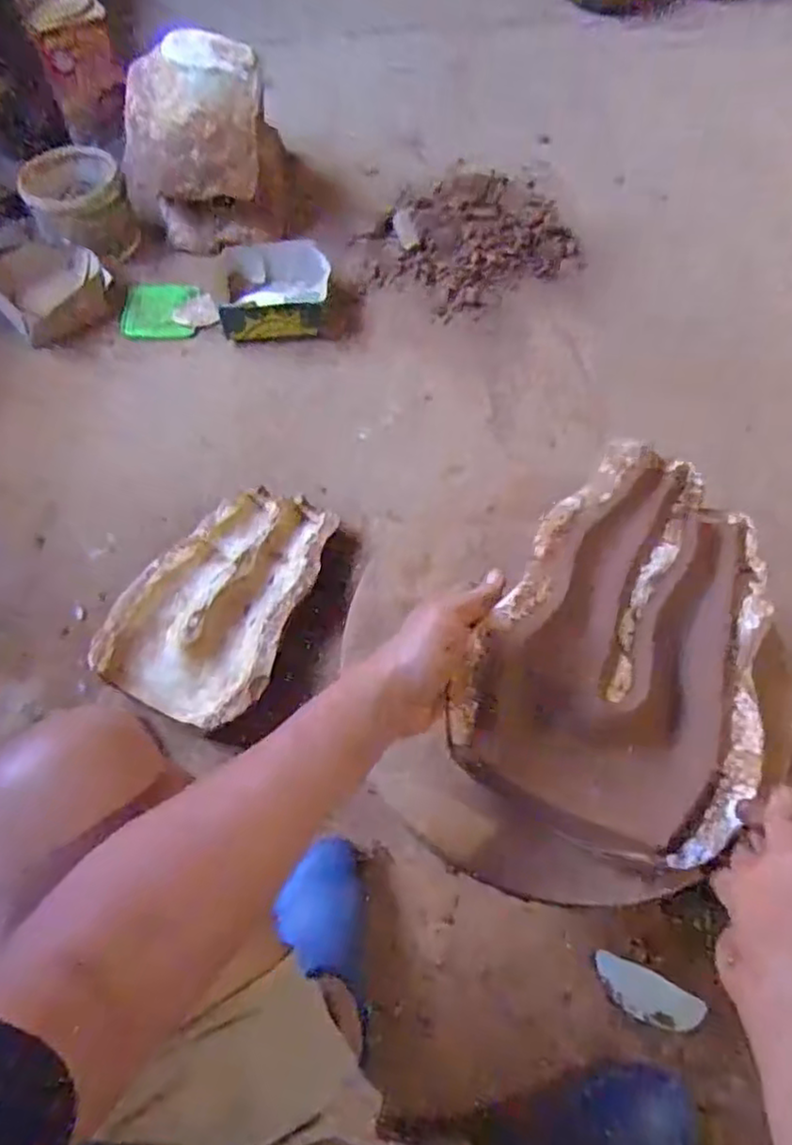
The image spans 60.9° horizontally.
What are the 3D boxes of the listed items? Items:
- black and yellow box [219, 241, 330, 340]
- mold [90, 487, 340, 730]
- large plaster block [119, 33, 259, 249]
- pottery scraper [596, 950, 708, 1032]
[{"bbox_3d":[-0.212,-0.502,1.193,0.186,0.048,0.204,-6,62,4],"label":"black and yellow box"},{"bbox_3d":[-0.222,0.036,0.907,0.224,0.076,0.347,22,67,17],"label":"mold"},{"bbox_3d":[-0.345,-0.759,1.188,0.255,0.226,0.291,-11,61,1],"label":"large plaster block"},{"bbox_3d":[0.264,0.447,0.712,0.109,0.005,0.047,21,77,27],"label":"pottery scraper"}]

